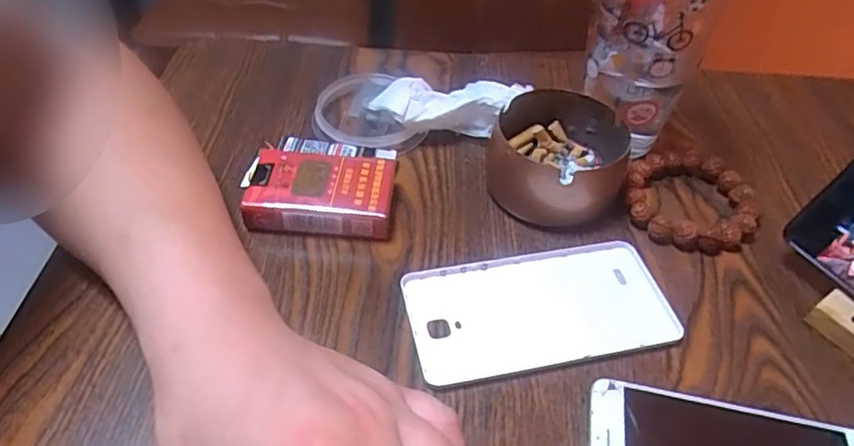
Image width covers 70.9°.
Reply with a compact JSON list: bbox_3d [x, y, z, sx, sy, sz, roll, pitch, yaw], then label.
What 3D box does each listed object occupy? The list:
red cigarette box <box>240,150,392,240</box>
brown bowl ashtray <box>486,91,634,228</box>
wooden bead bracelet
[{"bbox_3d":[-0.067,-0.017,0.377,0.087,0.026,0.053,2,47,-1],"label":"red cigarette box"},{"bbox_3d":[0.085,-0.043,0.392,0.087,0.047,0.082,15,48,11],"label":"brown bowl ashtray"},{"bbox_3d":[0.171,-0.017,0.391,0.078,0.016,0.079,13,48,9],"label":"wooden bead bracelet"}]

